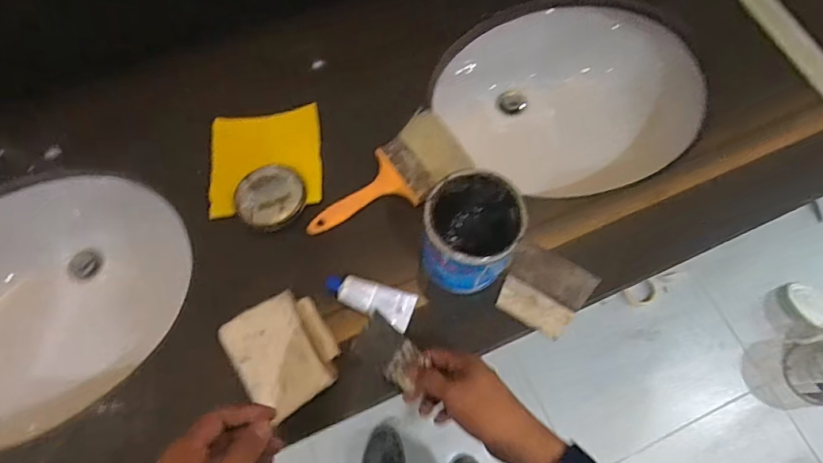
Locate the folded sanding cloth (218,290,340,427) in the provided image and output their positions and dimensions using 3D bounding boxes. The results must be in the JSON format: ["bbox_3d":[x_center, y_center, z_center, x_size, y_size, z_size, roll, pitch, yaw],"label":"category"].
[{"bbox_3d":[-0.147,0.140,0.570,0.110,0.013,0.128,-29,74,-7],"label":"folded sanding cloth"}]

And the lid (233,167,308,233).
[{"bbox_3d":[-0.184,-0.046,0.640,0.088,0.009,0.089,0,69,-1],"label":"lid"}]

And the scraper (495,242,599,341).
[{"bbox_3d":[0.167,0.073,0.612,0.098,0.017,0.100,31,71,10],"label":"scraper"}]

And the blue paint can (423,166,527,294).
[{"bbox_3d":[0.069,0.004,0.564,0.102,0.118,0.113,7,69,2],"label":"blue paint can"}]

